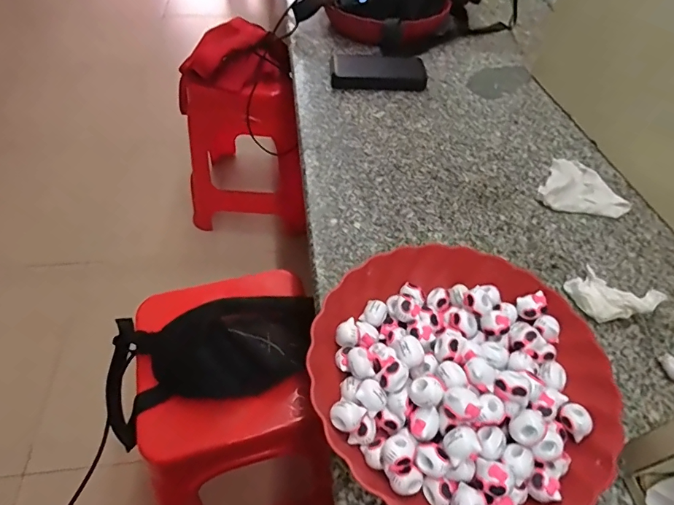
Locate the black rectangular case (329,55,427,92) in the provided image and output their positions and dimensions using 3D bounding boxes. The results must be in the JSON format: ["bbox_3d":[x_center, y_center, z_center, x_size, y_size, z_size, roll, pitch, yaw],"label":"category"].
[{"bbox_3d":[0.069,-0.297,0.720,0.155,0.028,0.069,1,50,-3],"label":"black rectangular case"}]

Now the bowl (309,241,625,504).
[{"bbox_3d":[0.101,0.097,0.368,0.236,0.060,0.233,2,50,-2],"label":"bowl"}]

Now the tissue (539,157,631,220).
[{"bbox_3d":[0.322,-0.087,0.559,0.103,0.016,0.111,19,52,12],"label":"tissue"}]

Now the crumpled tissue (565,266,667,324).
[{"bbox_3d":[0.281,0.041,0.442,0.068,0.022,0.066,-21,54,-19],"label":"crumpled tissue"}]

